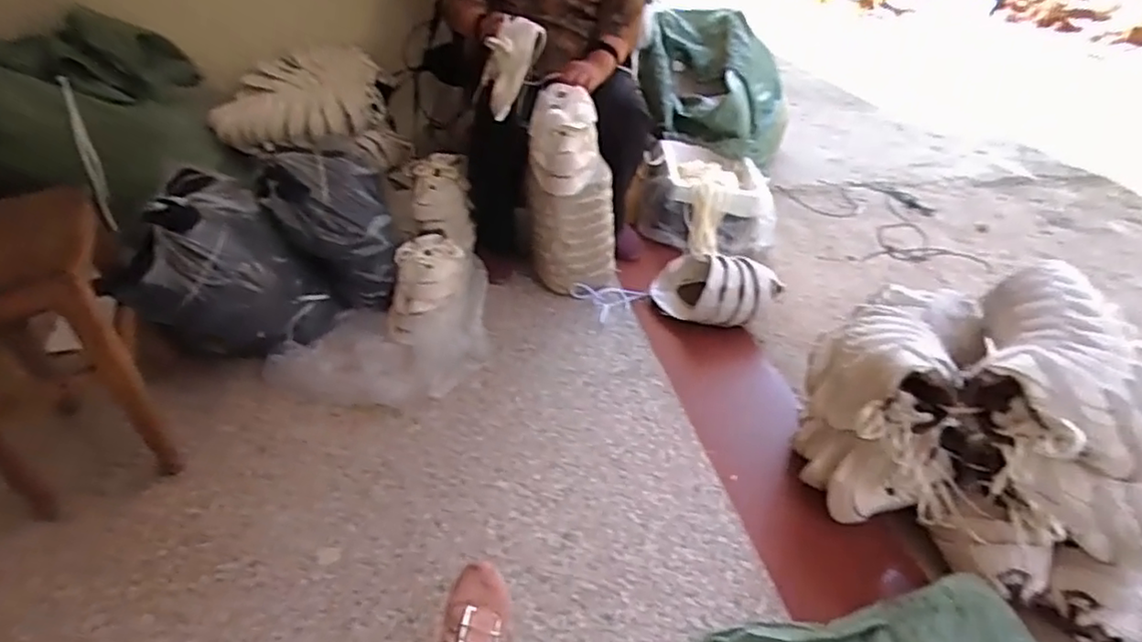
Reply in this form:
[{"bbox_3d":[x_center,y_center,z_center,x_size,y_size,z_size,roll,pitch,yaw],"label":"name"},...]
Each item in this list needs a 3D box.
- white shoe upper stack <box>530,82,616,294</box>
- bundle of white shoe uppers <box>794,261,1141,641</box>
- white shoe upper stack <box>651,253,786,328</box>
[{"bbox_3d":[0.001,-0.278,1.418,0.187,0.422,0.158,-1,36,1],"label":"white shoe upper stack"},{"bbox_3d":[0.631,0.146,0.938,0.535,0.320,0.353,18,42,24],"label":"bundle of white shoe uppers"},{"bbox_3d":[0.304,-0.071,1.400,0.273,0.110,0.149,18,41,24],"label":"white shoe upper stack"}]

